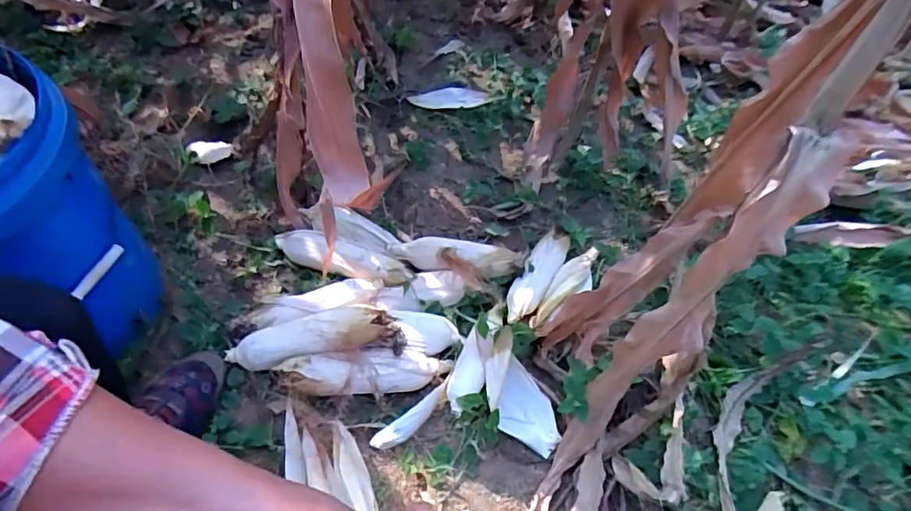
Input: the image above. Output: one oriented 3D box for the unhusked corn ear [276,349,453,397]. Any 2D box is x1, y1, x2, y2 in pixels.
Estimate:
[{"bbox_3d":[-0.125,0.168,0.797,0.254,0.042,0.059,2,51,-22],"label":"unhusked corn ear"}]

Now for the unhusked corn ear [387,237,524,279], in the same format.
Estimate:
[{"bbox_3d":[0.000,0.011,0.942,0.228,0.065,0.059,3,52,-6],"label":"unhusked corn ear"}]

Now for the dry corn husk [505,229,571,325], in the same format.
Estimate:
[{"bbox_3d":[0.137,0.039,0.940,0.057,0.051,0.201,27,53,12],"label":"dry corn husk"}]

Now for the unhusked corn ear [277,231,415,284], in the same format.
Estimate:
[{"bbox_3d":[-0.195,0.009,0.932,0.250,0.059,0.057,21,52,8],"label":"unhusked corn ear"}]

